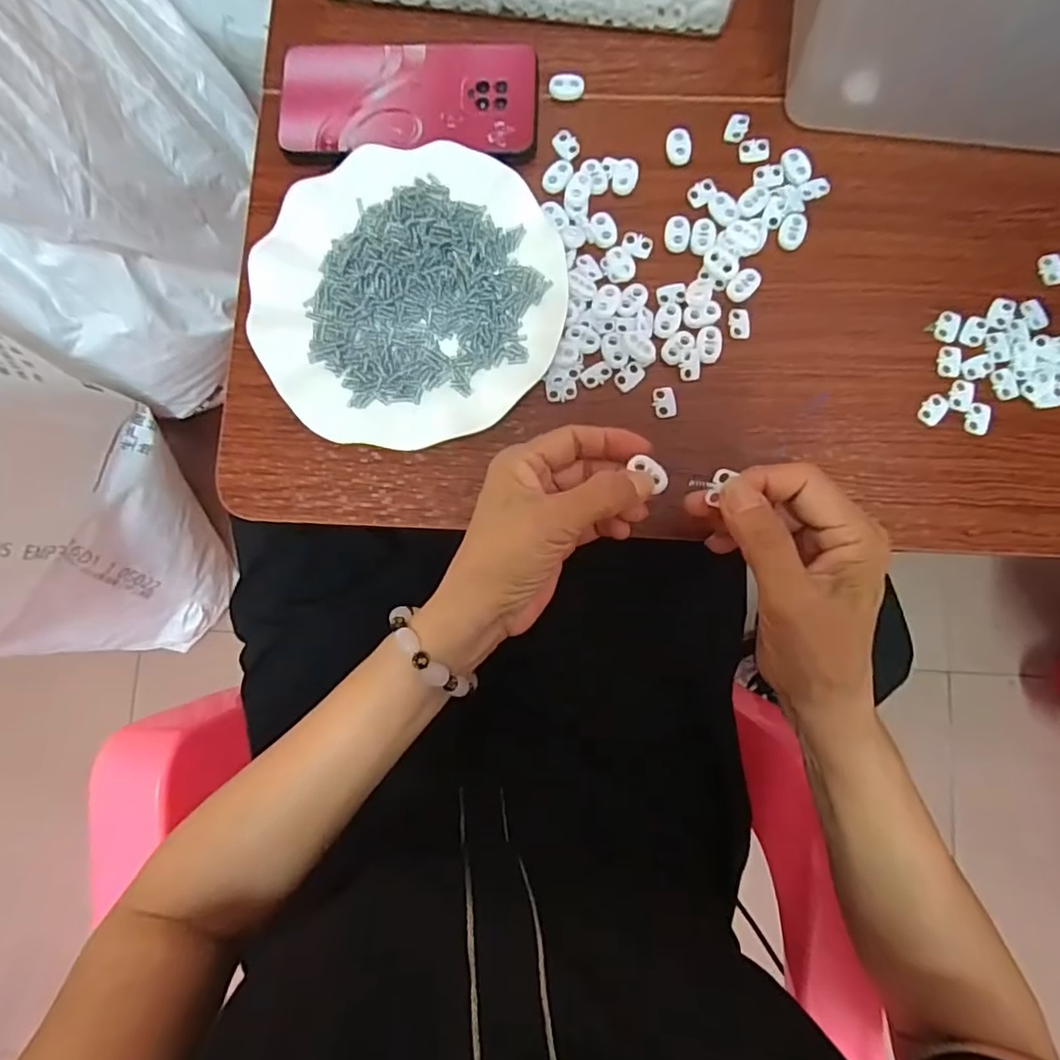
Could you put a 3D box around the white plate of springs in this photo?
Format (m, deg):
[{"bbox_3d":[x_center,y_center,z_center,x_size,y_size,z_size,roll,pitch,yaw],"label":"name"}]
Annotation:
[{"bbox_3d":[-0.072,-0.141,0.350,0.176,0.022,0.181,0,83,3],"label":"white plate of springs"}]

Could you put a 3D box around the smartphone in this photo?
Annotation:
[{"bbox_3d":[-0.077,-0.274,0.371,0.162,0.012,0.078,1,83,3],"label":"smartphone"}]

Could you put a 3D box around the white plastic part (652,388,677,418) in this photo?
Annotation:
[{"bbox_3d":[0.082,-0.078,0.348,0.014,0.004,0.018,-8,83,2],"label":"white plastic part"}]

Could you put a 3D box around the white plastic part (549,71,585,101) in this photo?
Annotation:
[{"bbox_3d":[0.024,-0.290,0.374,0.023,0.006,0.017,-5,83,2],"label":"white plastic part"}]

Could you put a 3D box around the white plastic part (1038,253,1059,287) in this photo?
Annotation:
[{"bbox_3d":[0.319,-0.159,0.350,0.013,0.004,0.021,-8,83,2],"label":"white plastic part"}]

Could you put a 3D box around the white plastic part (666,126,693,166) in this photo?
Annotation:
[{"bbox_3d":[0.095,-0.245,0.367,0.016,0.005,0.022,-7,83,2],"label":"white plastic part"}]

